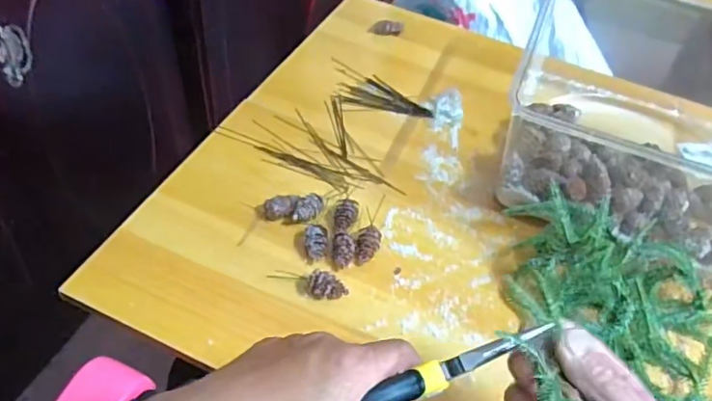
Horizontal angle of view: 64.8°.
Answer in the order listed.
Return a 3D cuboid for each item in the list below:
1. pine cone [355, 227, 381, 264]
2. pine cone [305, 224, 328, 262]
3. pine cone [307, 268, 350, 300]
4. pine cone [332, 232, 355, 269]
[{"bbox_3d":[0.011,0.041,0.523,0.021,0.019,0.036,15,48,7],"label":"pine cone"},{"bbox_3d":[-0.037,0.037,0.516,0.020,0.017,0.039,3,48,-4],"label":"pine cone"},{"bbox_3d":[-0.027,0.074,0.486,0.037,0.019,0.021,25,50,15],"label":"pine cone"},{"bbox_3d":[-0.011,0.045,0.512,0.021,0.015,0.029,6,48,-2],"label":"pine cone"}]

